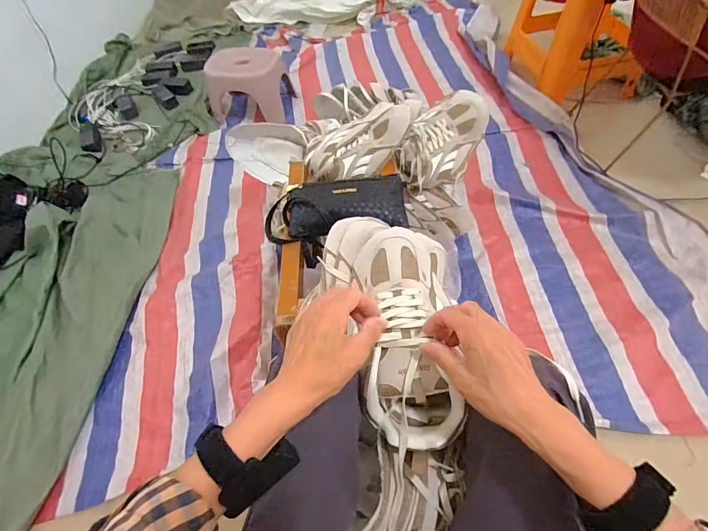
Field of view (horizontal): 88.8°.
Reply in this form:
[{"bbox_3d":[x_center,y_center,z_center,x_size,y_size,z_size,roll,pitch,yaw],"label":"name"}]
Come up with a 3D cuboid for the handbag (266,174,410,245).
[{"bbox_3d":[-0.024,-0.107,0.655,0.231,0.037,0.113,-8,56,1],"label":"handbag"}]

